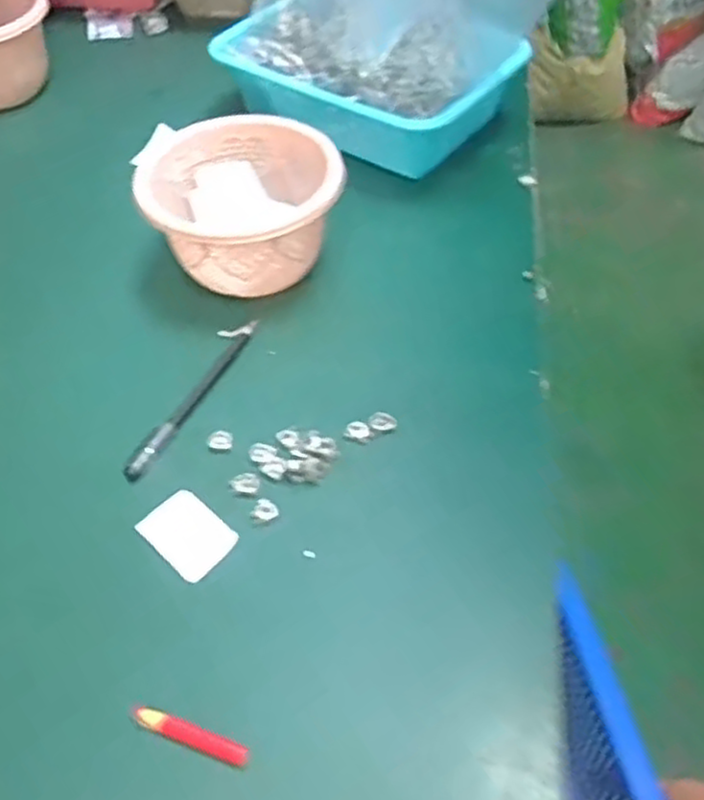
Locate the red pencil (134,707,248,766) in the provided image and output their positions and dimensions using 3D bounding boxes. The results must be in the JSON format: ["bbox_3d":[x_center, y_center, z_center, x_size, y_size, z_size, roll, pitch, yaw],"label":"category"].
[{"bbox_3d":[-0.082,0.170,0.371,0.063,0.005,0.010,16,53,13],"label":"red pencil"}]

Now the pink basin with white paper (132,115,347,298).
[{"bbox_3d":[-0.085,-0.147,0.573,0.140,0.087,0.128,0,51,0],"label":"pink basin with white paper"}]

